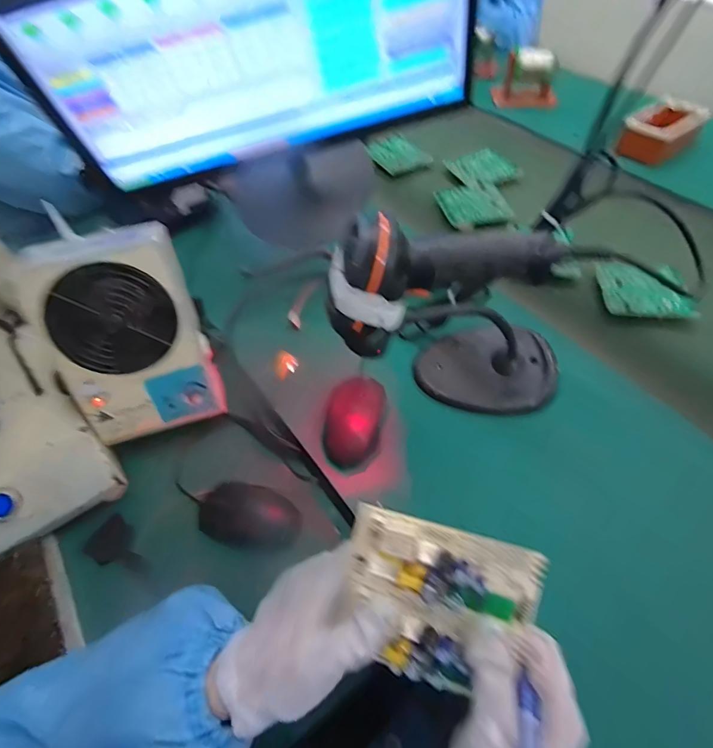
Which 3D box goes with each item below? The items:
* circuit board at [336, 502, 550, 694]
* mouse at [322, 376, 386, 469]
[{"bbox_3d":[0.048,0.136,0.260,0.109,0.018,0.086,12,89,8],"label":"circuit board"},{"bbox_3d":[-0.001,0.049,0.498,0.064,0.035,0.111,7,54,9],"label":"mouse"}]

